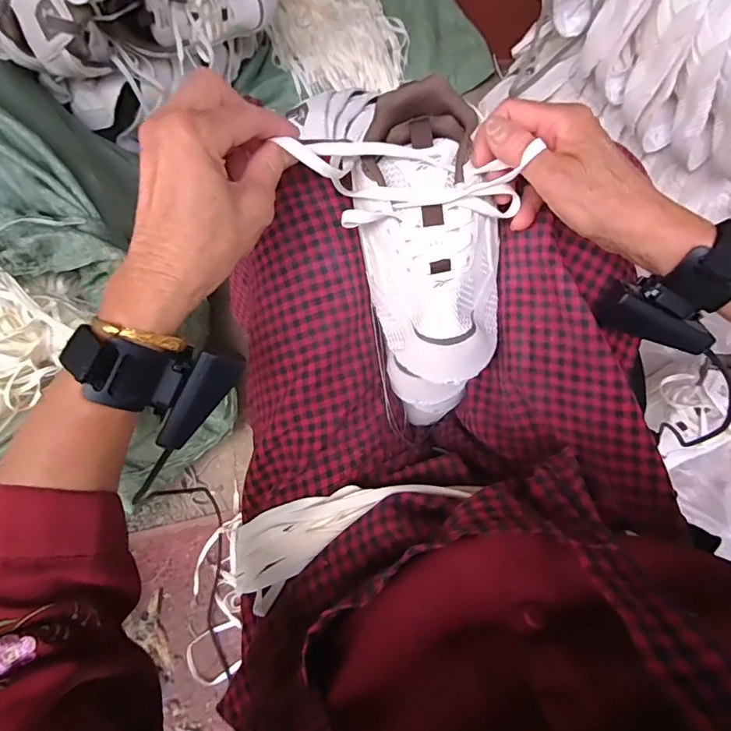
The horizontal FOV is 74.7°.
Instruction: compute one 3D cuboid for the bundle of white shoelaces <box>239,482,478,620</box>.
[{"bbox_3d":[-0.023,0.120,0.357,0.207,0.021,0.061,-30,70,16],"label":"bundle of white shoelaces"}]

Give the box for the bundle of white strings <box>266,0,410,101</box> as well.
[{"bbox_3d":[-0.081,-0.750,0.905,0.238,0.110,0.508,-13,70,-2],"label":"bundle of white strings"}]

